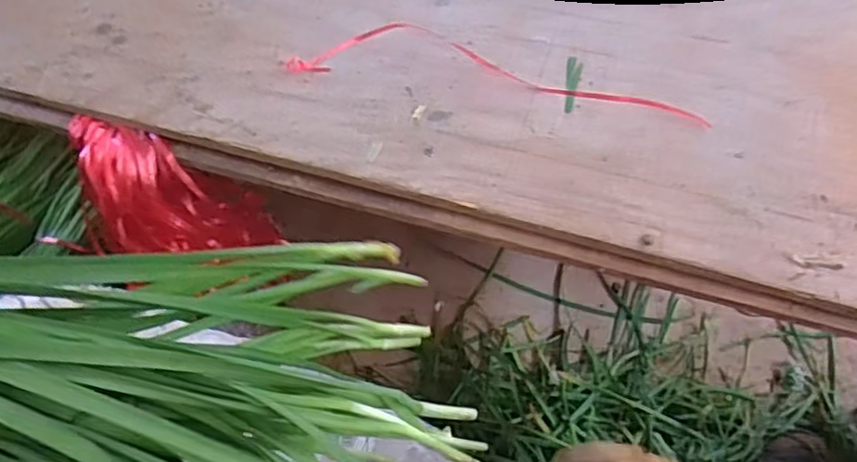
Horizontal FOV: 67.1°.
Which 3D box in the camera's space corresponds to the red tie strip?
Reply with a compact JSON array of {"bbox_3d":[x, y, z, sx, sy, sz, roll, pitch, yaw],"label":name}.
[{"bbox_3d":[0.052,-0.127,0.498,0.314,0.009,0.068,11,61,10],"label":"red tie strip"}]

